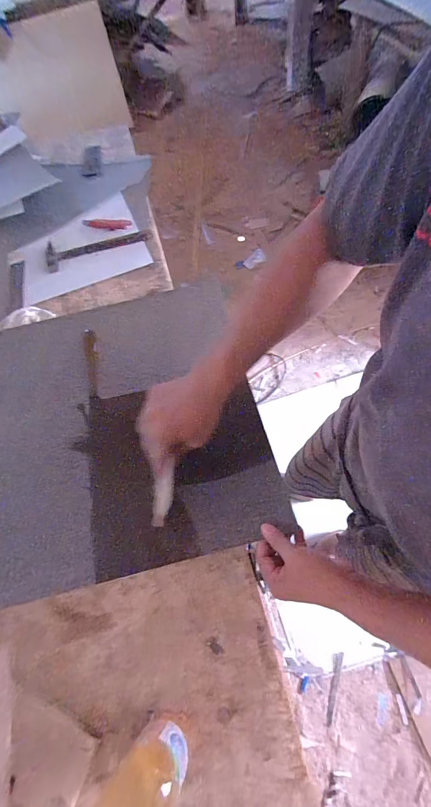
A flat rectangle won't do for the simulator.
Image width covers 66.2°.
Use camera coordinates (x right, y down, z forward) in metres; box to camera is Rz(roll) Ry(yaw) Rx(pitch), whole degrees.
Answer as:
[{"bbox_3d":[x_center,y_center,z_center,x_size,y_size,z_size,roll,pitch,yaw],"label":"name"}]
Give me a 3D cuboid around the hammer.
[{"bbox_3d":[-0.308,-0.413,0.879,0.279,0.057,0.047,-13,65,-8],"label":"hammer"}]

